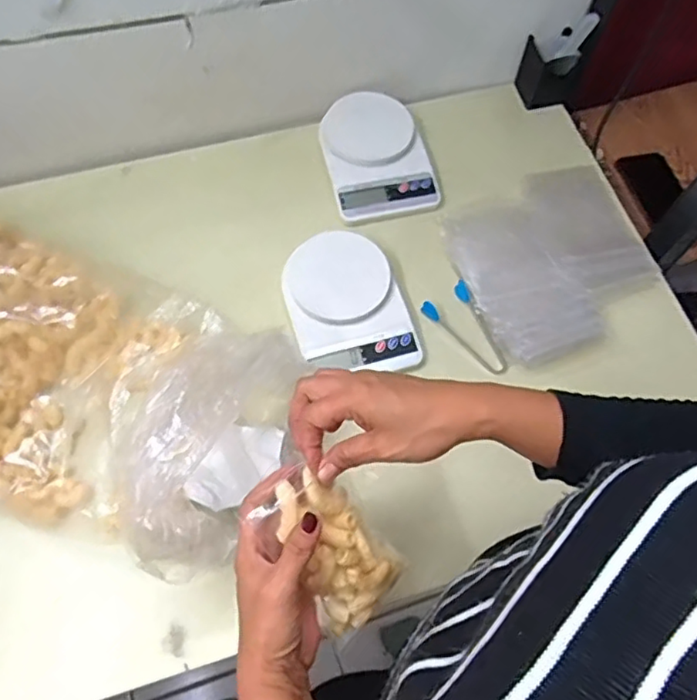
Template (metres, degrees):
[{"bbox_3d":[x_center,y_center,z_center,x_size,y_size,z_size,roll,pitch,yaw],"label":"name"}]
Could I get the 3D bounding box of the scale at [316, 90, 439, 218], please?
[{"bbox_3d":[0.037,-0.250,0.777,0.130,0.035,0.165,-12,66,-8],"label":"scale"}]

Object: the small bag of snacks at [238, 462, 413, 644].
[{"bbox_3d":[-0.007,0.146,0.462,0.070,0.030,0.125,-32,102,-16],"label":"small bag of snacks"}]

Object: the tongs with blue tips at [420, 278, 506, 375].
[{"bbox_3d":[0.142,-0.022,0.701,0.063,0.024,0.111,-35,71,-17],"label":"tongs with blue tips"}]

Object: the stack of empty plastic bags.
[{"bbox_3d":[0.247,-0.116,0.729,0.230,0.029,0.234,-17,67,-10],"label":"stack of empty plastic bags"}]

